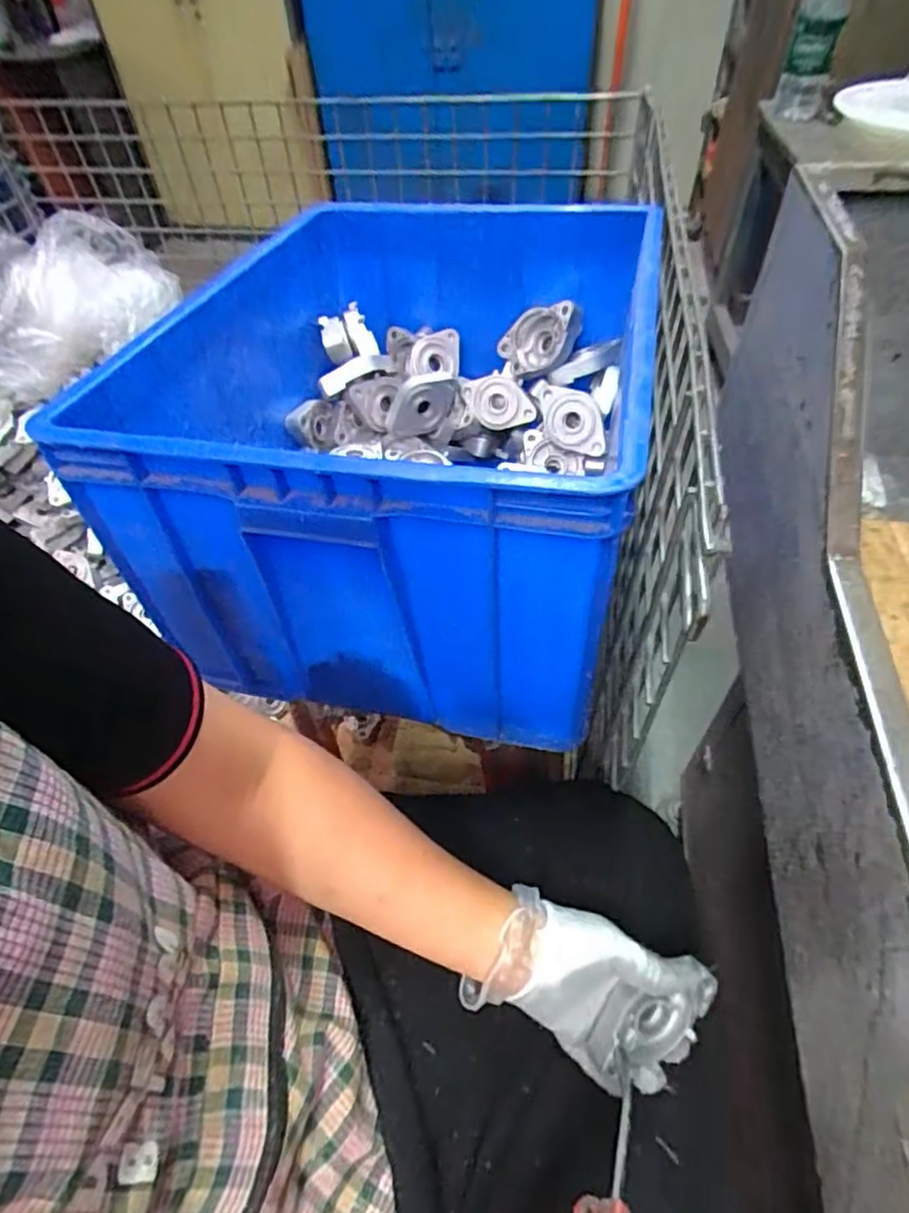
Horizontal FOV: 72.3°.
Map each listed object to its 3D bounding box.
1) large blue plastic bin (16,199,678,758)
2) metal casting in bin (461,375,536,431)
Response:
[{"bbox_3d":[-0.031,-0.204,0.636,0.409,0.271,0.555,10,52,10],"label":"large blue plastic bin"},{"bbox_3d":[0.058,-0.257,0.789,0.094,0.062,0.030,11,16,15],"label":"metal casting in bin"}]

